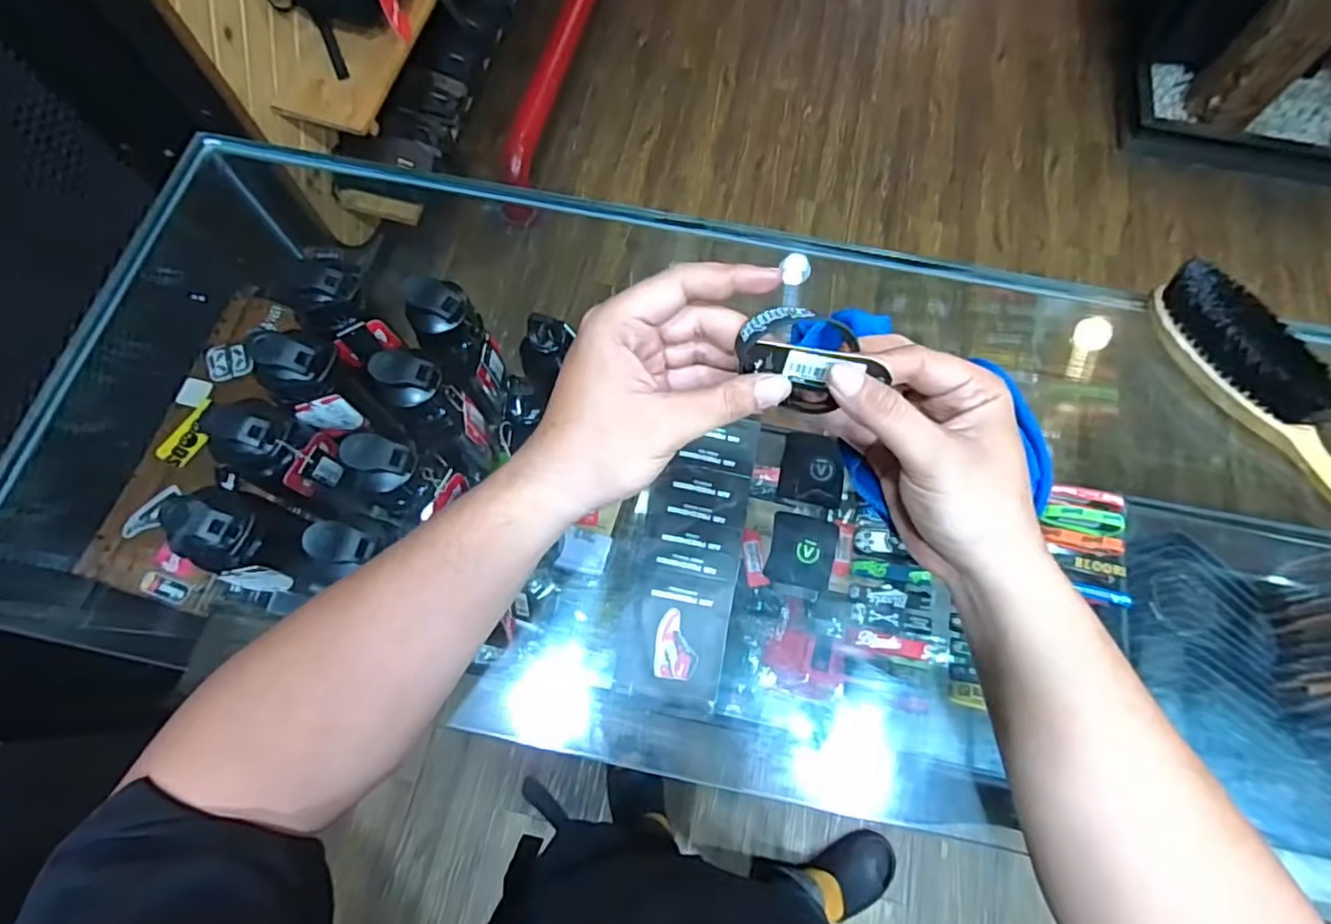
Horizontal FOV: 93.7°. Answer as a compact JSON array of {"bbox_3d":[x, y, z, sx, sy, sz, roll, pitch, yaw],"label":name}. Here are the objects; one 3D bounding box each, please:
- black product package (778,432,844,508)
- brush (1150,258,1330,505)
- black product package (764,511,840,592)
[{"bbox_3d":[0.167,0.008,0.708,0.069,0.005,0.077,9,91,19],"label":"black product package"},{"bbox_3d":[0.425,-0.034,0.416,0.042,0.046,0.240,-30,74,-11],"label":"brush"},{"bbox_3d":[0.151,0.098,0.686,0.071,0.021,0.077,13,71,4],"label":"black product package"}]

